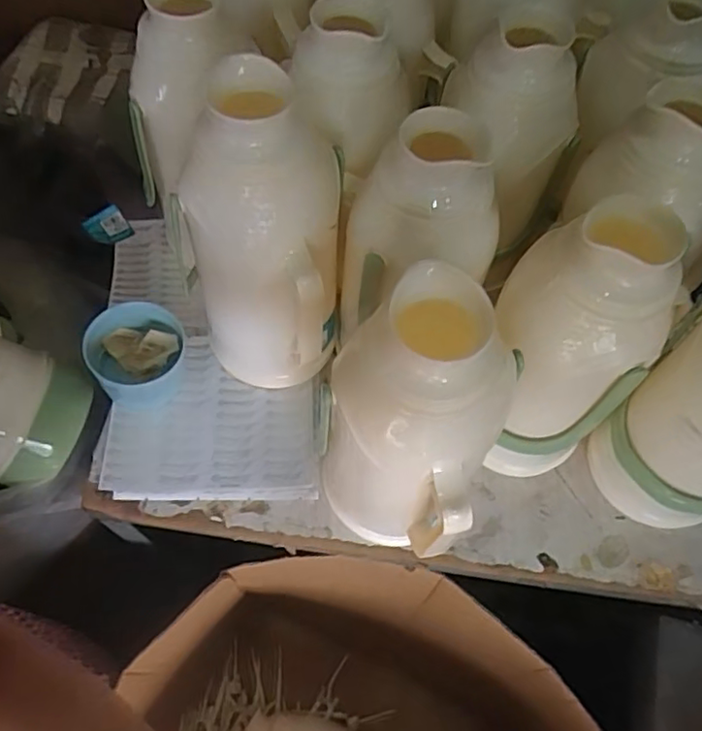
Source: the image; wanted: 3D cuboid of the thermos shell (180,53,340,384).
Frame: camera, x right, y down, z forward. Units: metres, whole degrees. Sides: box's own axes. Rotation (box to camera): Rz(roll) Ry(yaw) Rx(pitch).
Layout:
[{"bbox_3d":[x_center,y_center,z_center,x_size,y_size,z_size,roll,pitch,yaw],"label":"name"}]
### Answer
[{"bbox_3d":[-0.087,-0.111,0.617,0.145,0.328,0.131,14,62,5],"label":"thermos shell"}]

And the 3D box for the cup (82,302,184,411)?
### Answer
[{"bbox_3d":[-0.242,-0.006,0.693,0.102,0.080,0.095,1,62,-2],"label":"cup"}]

